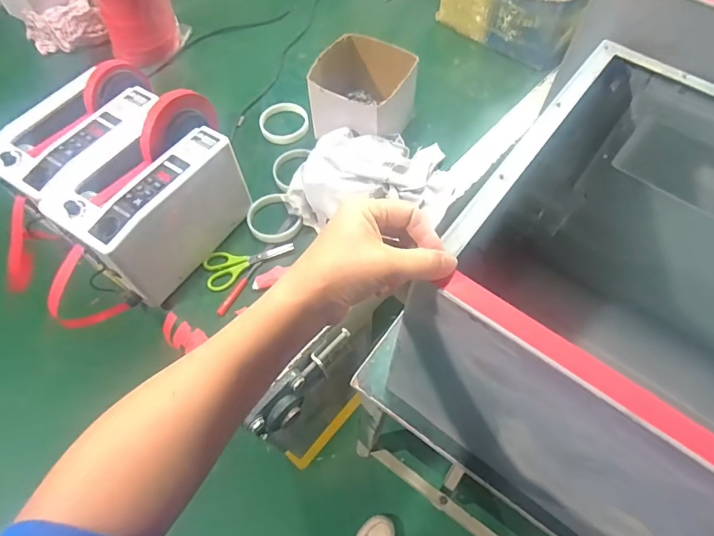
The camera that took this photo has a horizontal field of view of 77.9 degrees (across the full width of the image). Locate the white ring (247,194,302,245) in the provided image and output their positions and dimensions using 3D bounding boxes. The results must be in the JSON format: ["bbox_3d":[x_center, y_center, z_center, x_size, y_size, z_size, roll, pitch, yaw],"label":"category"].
[{"bbox_3d":[-0.126,-0.071,0.667,0.071,0.018,0.078,0,62,1],"label":"white ring"}]

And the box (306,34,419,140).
[{"bbox_3d":[0.006,-0.277,0.710,0.144,0.097,0.148,31,67,16],"label":"box"}]

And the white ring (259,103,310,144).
[{"bbox_3d":[-0.128,-0.257,0.779,0.085,0.021,0.081,0,62,1],"label":"white ring"}]

